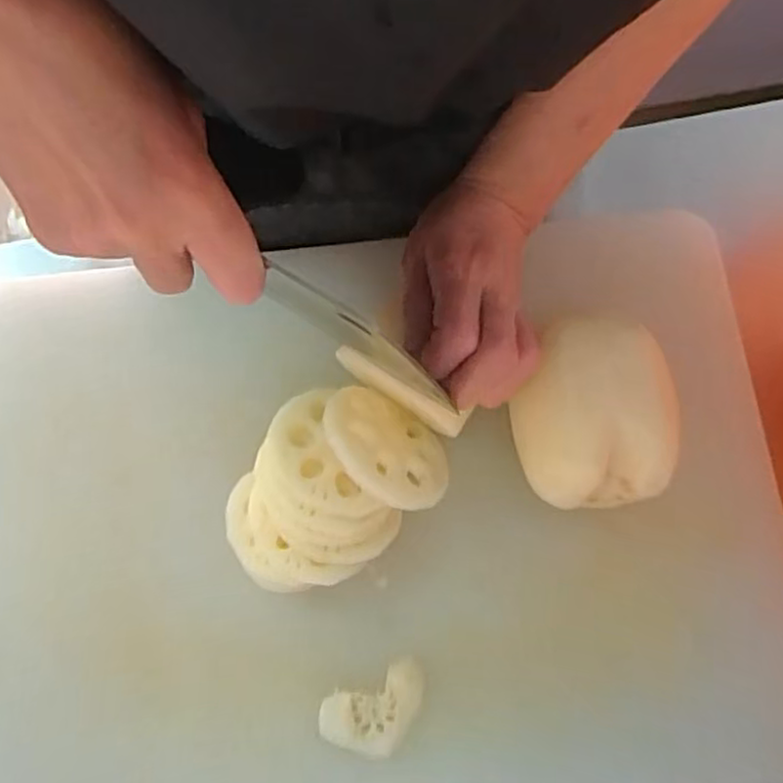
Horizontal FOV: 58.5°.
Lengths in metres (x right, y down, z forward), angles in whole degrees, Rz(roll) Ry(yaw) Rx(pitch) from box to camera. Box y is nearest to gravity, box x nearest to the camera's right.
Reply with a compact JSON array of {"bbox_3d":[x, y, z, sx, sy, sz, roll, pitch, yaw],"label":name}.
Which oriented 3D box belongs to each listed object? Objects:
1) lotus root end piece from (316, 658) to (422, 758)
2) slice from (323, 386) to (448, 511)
[{"bbox_3d":[-0.009,0.158,0.357,0.039,0.004,0.053,33,79,10],"label":"lotus root end piece"},{"bbox_3d":[-0.003,0.029,0.360,0.069,0.009,0.063,11,57,-30],"label":"slice"}]

